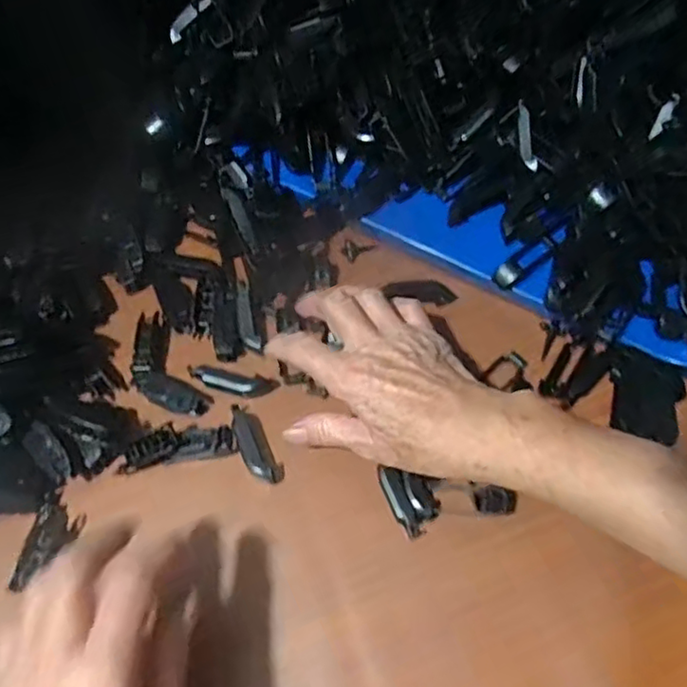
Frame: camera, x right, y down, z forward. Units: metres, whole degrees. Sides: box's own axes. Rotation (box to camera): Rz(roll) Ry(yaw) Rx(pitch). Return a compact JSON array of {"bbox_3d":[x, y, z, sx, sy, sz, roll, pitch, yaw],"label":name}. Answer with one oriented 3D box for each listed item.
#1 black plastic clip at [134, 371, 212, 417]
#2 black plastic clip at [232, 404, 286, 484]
[{"bbox_3d":[-0.111,0.033,0.429,0.044,0.017,0.023,22,65,11],"label":"black plastic clip"},{"bbox_3d":[-0.057,0.063,0.414,0.020,0.014,0.055,-27,66,-13],"label":"black plastic clip"}]

